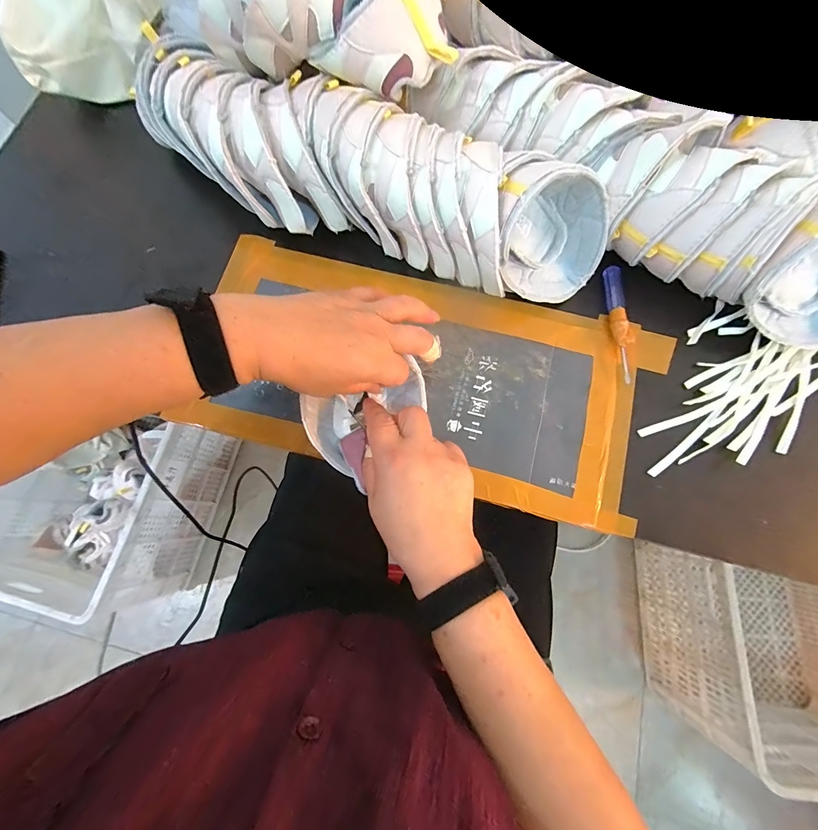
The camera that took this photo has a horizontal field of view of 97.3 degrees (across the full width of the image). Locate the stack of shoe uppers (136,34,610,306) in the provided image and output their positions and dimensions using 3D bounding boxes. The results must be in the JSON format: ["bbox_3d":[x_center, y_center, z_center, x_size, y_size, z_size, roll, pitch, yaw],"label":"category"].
[{"bbox_3d":[-0.052,-0.225,0.350,0.485,0.109,0.102,21,76,7],"label":"stack of shoe uppers"}]

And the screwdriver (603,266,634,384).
[{"bbox_3d":[0.208,-0.092,0.357,0.017,0.012,0.124,2,74,2],"label":"screwdriver"}]

